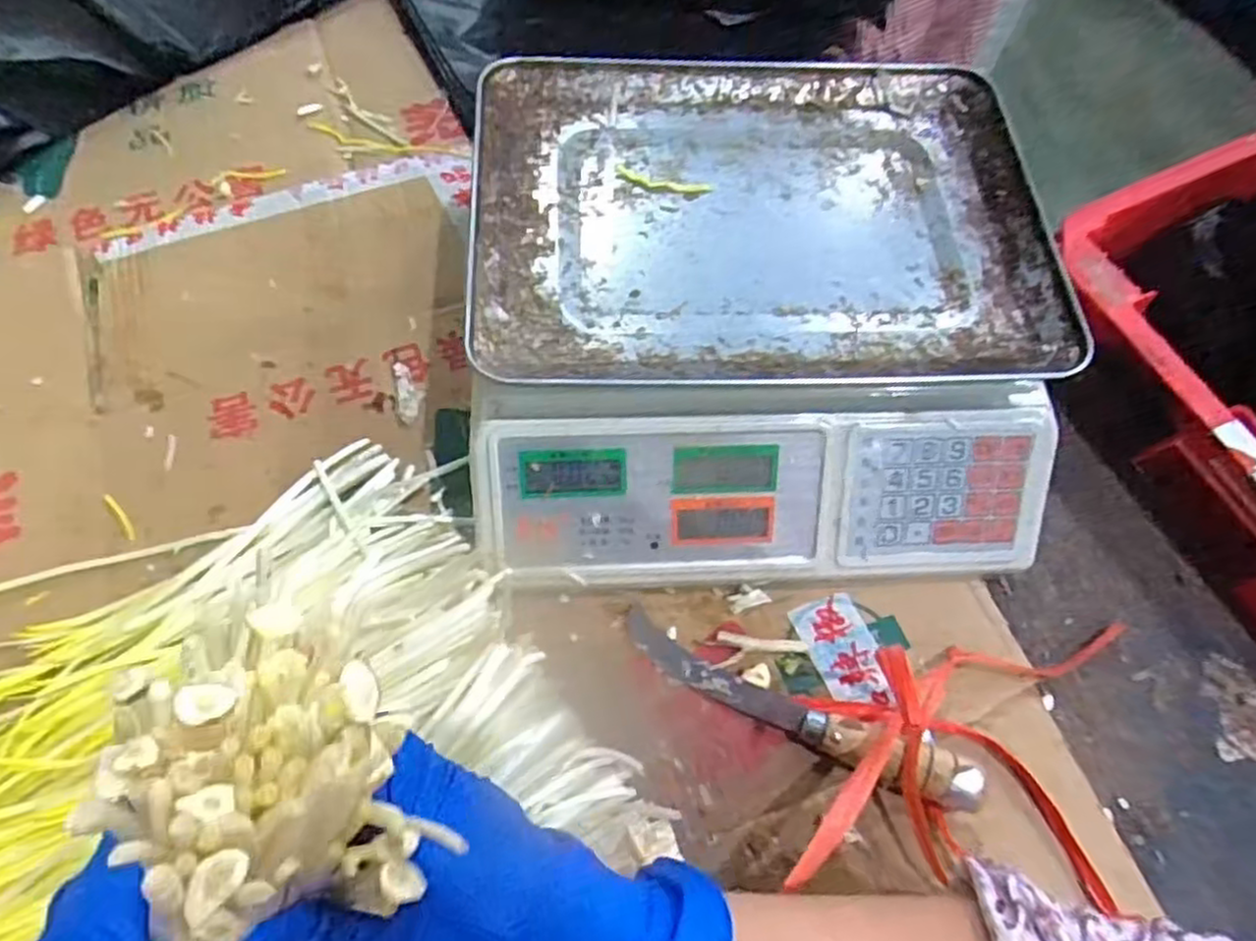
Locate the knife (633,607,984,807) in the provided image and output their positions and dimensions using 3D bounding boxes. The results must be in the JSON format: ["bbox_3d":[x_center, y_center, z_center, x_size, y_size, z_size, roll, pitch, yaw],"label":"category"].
[{"bbox_3d":[0.089,0.128,0.400,0.199,0.029,0.029,25,67,10],"label":"knife"}]

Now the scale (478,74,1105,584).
[{"bbox_3d":[0.075,-0.095,0.454,0.318,0.120,0.298,-1,65,-2],"label":"scale"}]

